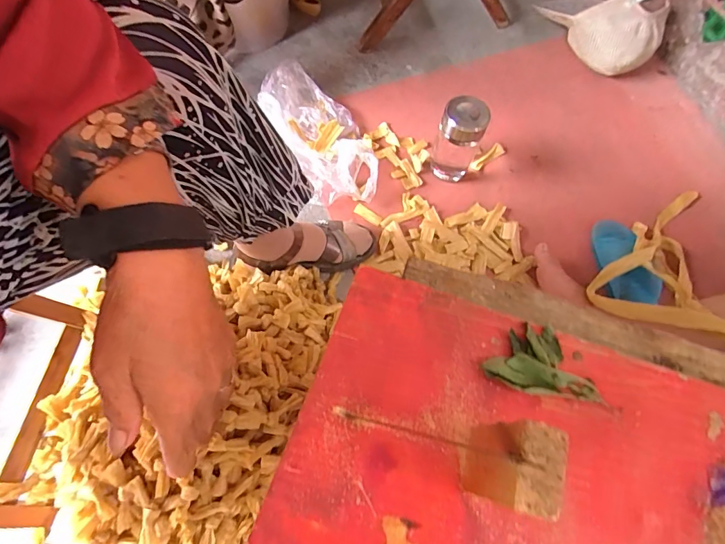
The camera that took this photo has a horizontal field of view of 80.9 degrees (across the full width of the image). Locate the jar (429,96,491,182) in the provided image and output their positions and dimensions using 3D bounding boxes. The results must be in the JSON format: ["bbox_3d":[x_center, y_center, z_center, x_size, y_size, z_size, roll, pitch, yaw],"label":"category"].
[{"bbox_3d":[0.172,-0.242,0.759,0.077,0.154,0.084,1,68,-1],"label":"jar"}]

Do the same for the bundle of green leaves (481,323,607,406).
[{"bbox_3d":[0.107,0.053,0.245,0.065,0.014,0.041,24,69,8],"label":"bundle of green leaves"}]

